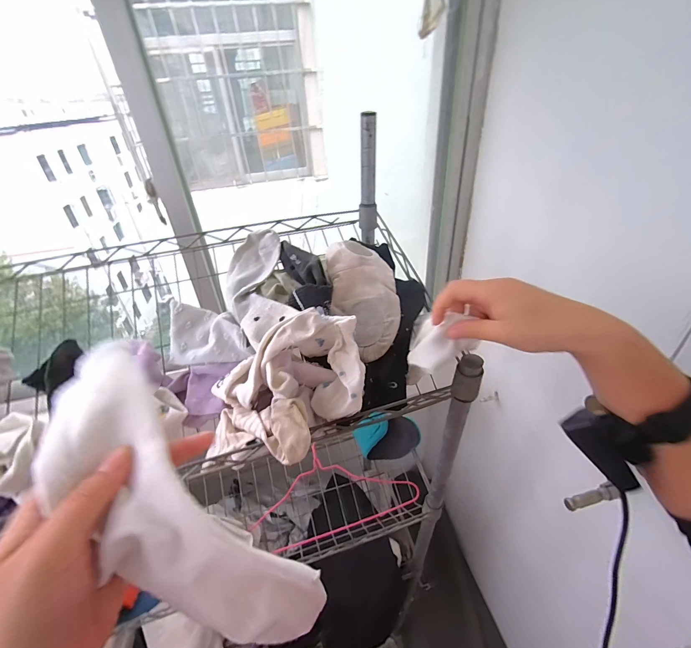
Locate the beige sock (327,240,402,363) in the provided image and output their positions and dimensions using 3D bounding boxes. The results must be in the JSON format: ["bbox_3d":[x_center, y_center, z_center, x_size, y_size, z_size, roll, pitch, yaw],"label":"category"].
[{"bbox_3d":[0.026,-0.044,0.483,0.091,0.031,0.197,-11,64,-10],"label":"beige sock"}]

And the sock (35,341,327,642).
[{"bbox_3d":[-0.109,0.112,0.206,0.233,0.048,0.074,46,50,7],"label":"sock"}]

